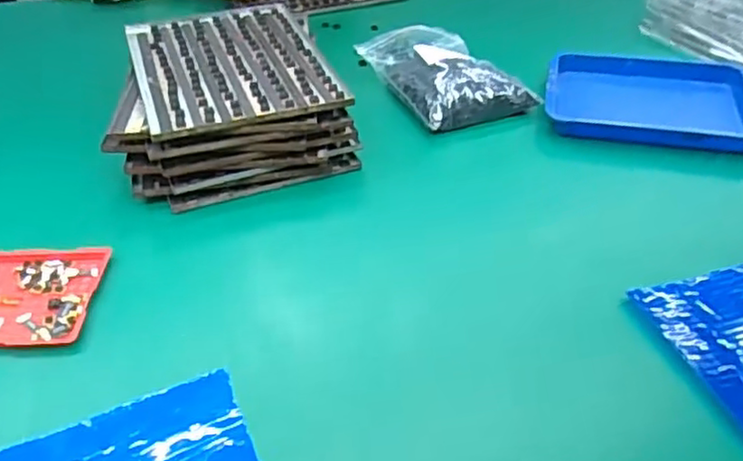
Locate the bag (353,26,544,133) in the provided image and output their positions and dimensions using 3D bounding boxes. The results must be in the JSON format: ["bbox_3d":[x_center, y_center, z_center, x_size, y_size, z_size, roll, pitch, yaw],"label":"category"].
[{"bbox_3d":[0.081,-0.185,0.753,0.136,0.044,0.195,-17,41,-19],"label":"bag"}]

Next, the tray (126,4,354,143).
[{"bbox_3d":[-0.143,-0.169,0.665,0.179,0.010,0.242,-14,40,-16],"label":"tray"}]

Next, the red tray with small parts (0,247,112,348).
[{"bbox_3d":[-0.262,0.047,0.502,0.102,0.008,0.099,-2,39,-1],"label":"red tray with small parts"}]

